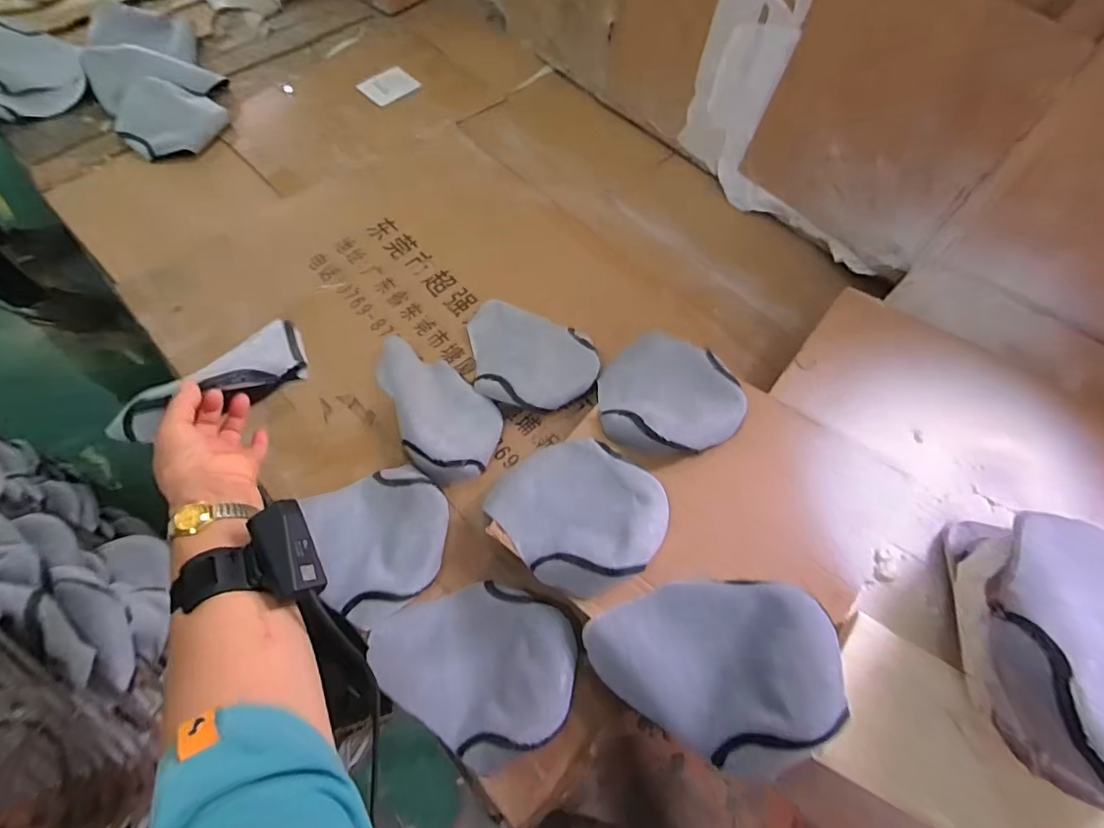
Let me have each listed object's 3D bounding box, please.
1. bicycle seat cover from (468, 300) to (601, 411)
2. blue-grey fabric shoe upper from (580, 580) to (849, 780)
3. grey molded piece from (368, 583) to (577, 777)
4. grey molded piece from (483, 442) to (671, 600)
[{"bbox_3d":[-0.033,-0.114,0.923,0.218,0.069,0.266,-7,64,-6],"label":"bicycle seat cover"},{"bbox_3d":[0.175,0.284,0.580,0.245,0.133,0.184,8,63,1],"label":"blue-grey fabric shoe upper"},{"bbox_3d":[-0.101,0.324,0.685,0.259,0.078,0.205,33,66,13],"label":"grey molded piece"},{"bbox_3d":[0.038,0.126,0.707,0.203,0.090,0.230,-32,69,-18],"label":"grey molded piece"}]

